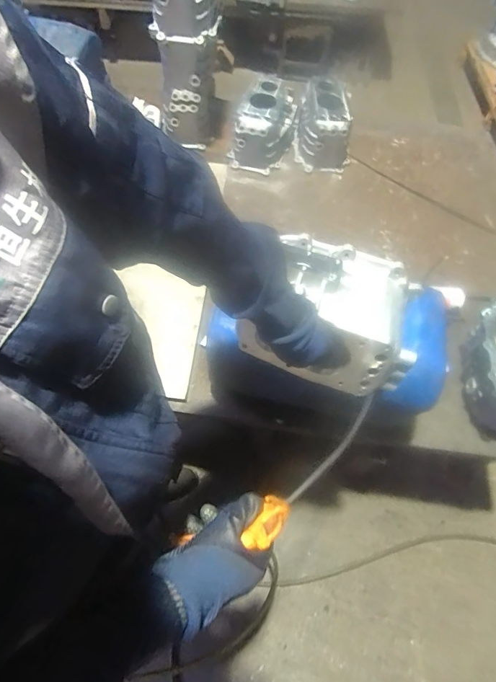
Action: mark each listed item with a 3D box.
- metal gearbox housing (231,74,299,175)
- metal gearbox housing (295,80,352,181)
[{"bbox_3d":[0.055,-0.656,1.259,0.141,0.167,0.279,20,63,7],"label":"metal gearbox housing"},{"bbox_3d":[0.250,-0.692,1.300,0.188,0.168,0.232,12,63,3],"label":"metal gearbox housing"}]

